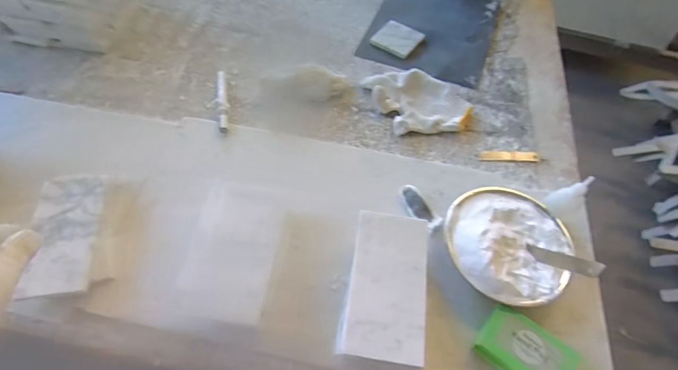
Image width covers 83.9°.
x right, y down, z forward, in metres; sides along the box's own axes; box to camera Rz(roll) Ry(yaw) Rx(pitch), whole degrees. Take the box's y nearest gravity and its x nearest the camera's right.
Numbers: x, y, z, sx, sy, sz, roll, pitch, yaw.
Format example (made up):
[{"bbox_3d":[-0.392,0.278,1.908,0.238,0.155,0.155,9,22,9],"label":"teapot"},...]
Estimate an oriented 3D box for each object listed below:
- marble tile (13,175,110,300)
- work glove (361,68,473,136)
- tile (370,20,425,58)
[{"bbox_3d":[-0.325,0.052,0.448,0.077,0.014,0.154,-8,59,-8],"label":"marble tile"},{"bbox_3d":[0.129,-0.136,0.604,0.160,0.028,0.121,-3,58,-4],"label":"work glove"},{"bbox_3d":[0.108,-0.268,0.695,0.074,0.015,0.068,30,62,15],"label":"tile"}]

